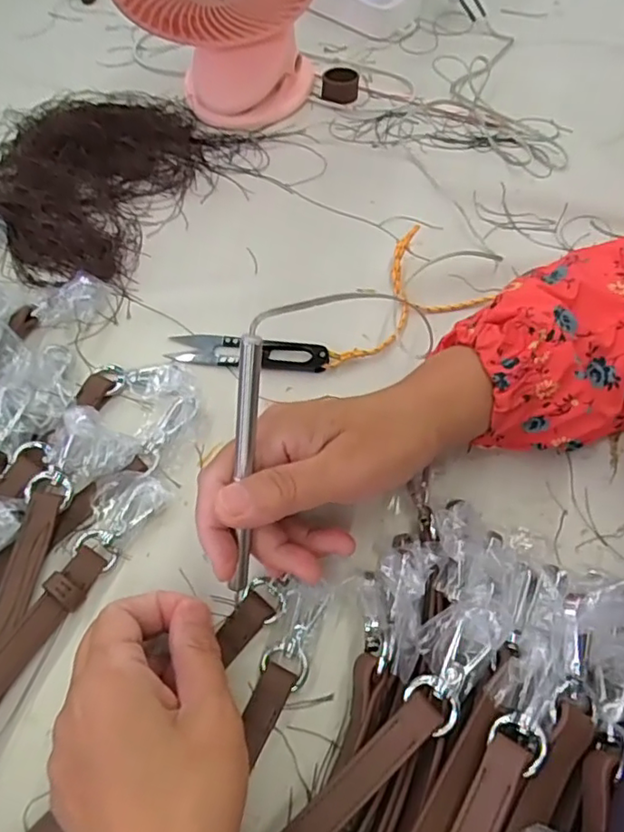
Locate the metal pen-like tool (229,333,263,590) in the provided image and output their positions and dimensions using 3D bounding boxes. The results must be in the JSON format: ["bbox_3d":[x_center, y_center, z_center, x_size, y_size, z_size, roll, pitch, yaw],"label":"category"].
[{"bbox_3d":[-0.030,0.025,0.261,0.008,0.124,0.007,5,22,0],"label":"metal pen-like tool"}]

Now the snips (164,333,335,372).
[{"bbox_3d":[-0.040,-0.042,0.373,0.101,0.008,0.023,7,59,2],"label":"snips"}]

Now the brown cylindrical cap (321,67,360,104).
[{"bbox_3d":[0.024,-0.281,0.500,0.031,0.016,0.029,1,59,-2],"label":"brown cylindrical cap"}]

